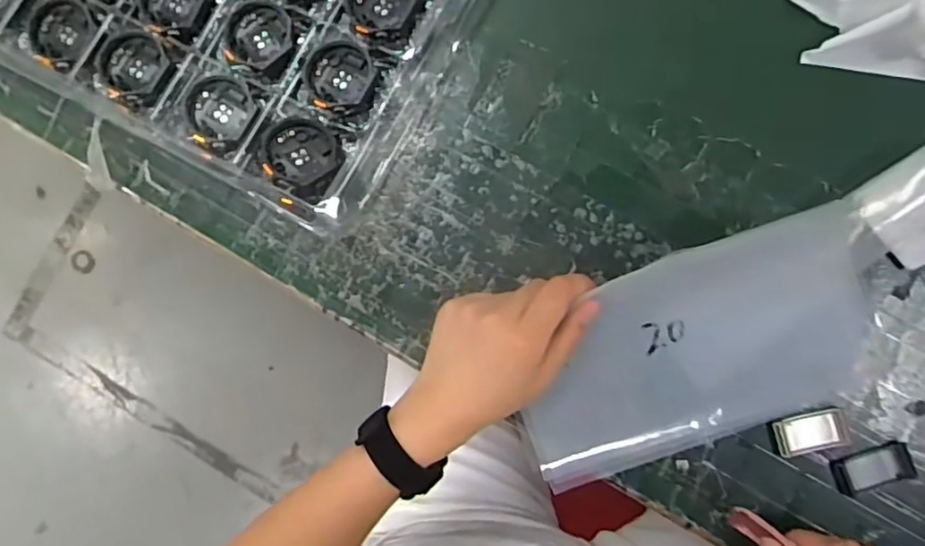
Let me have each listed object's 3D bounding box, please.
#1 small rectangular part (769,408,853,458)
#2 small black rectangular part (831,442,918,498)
[{"bbox_3d":[0.229,0.105,0.408,0.049,0.004,0.027,-15,86,5],"label":"small rectangular part"},{"bbox_3d":[0.269,0.127,0.404,0.051,0.005,0.025,-20,85,5],"label":"small black rectangular part"}]

